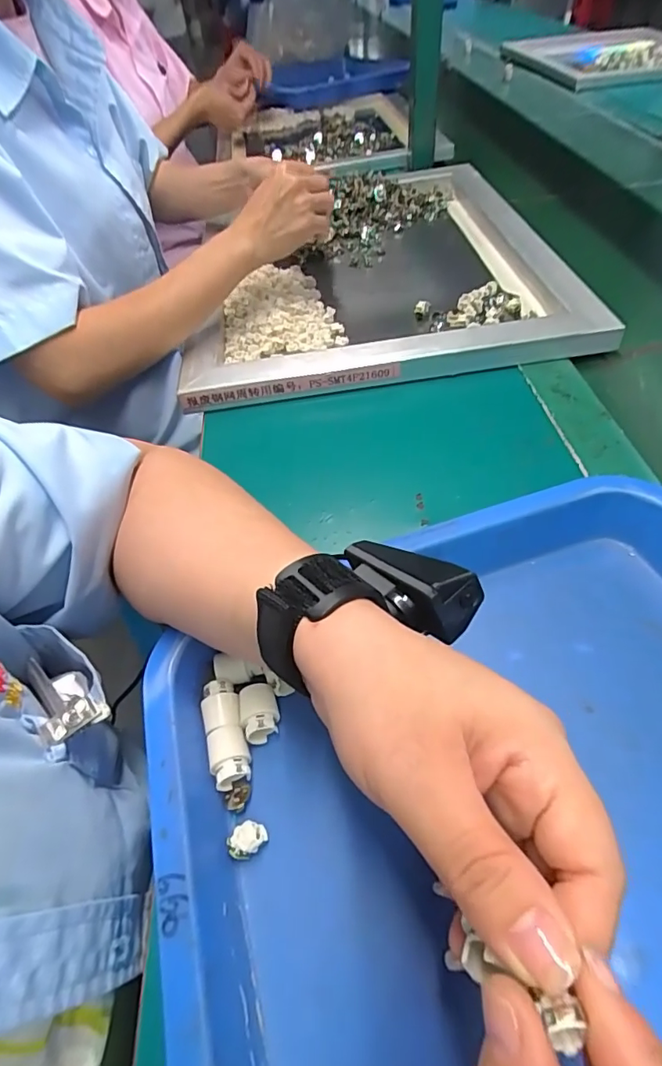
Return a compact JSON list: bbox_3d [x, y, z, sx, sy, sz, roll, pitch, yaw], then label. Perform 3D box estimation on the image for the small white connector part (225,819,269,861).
[{"bbox_3d":[-0.040,0.150,0.245,0.018,0.013,0.014,-39,58,-22],"label":"small white connector part"}]

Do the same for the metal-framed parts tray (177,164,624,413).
[{"bbox_3d":[0.045,-0.361,0.641,0.430,0.030,0.532,-8,52,1],"label":"metal-framed parts tray"}]

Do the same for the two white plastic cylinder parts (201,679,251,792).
[{"bbox_3d":[-0.058,0.110,0.276,0.020,0.020,0.053,-17,52,-6],"label":"two white plastic cylinder parts"}]

